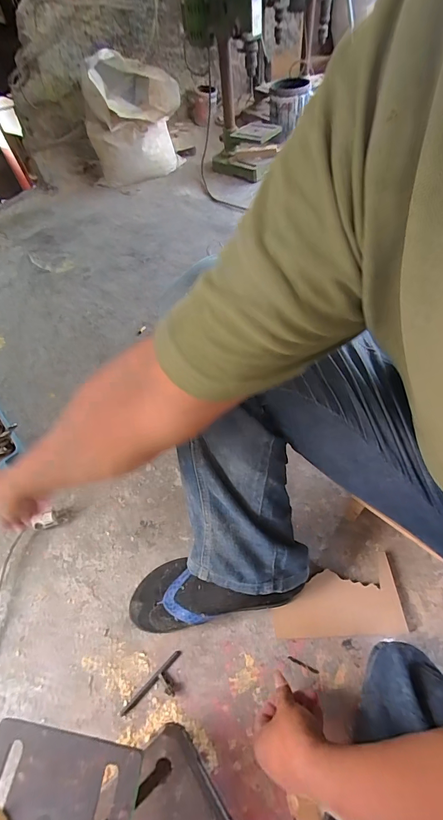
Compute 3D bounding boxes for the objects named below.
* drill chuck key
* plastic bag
[{"bbox_3d":[-0.098,0.422,0.505,0.110,0.010,0.038,-38,60,-20],"label":"drill chuck key"},{"bbox_3d":[-0.346,-1.147,1.358,0.371,0.417,0.238,-18,57,-7],"label":"plastic bag"}]

